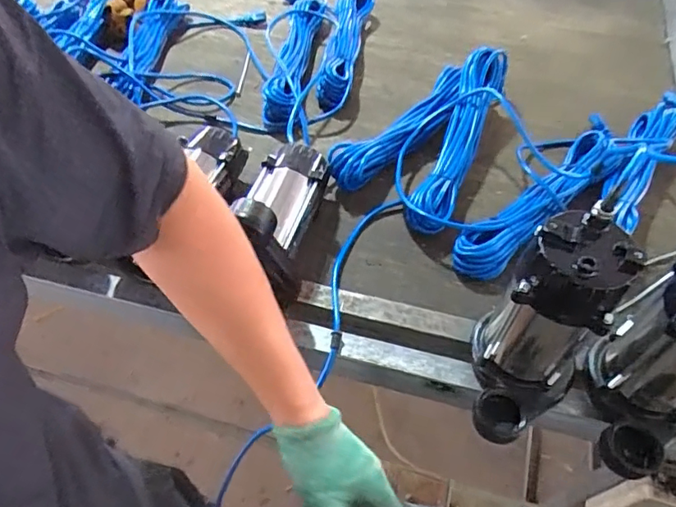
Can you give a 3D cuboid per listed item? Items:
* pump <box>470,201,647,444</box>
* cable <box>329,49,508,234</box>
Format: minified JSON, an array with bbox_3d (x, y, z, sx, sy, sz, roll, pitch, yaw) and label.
[{"bbox_3d":[0.215,0.088,0.523,0.107,0.240,0.138,5,54,3],"label":"pump"},{"bbox_3d":[0.136,-0.211,0.818,0.201,0.080,0.353,21,56,14],"label":"cable"}]

